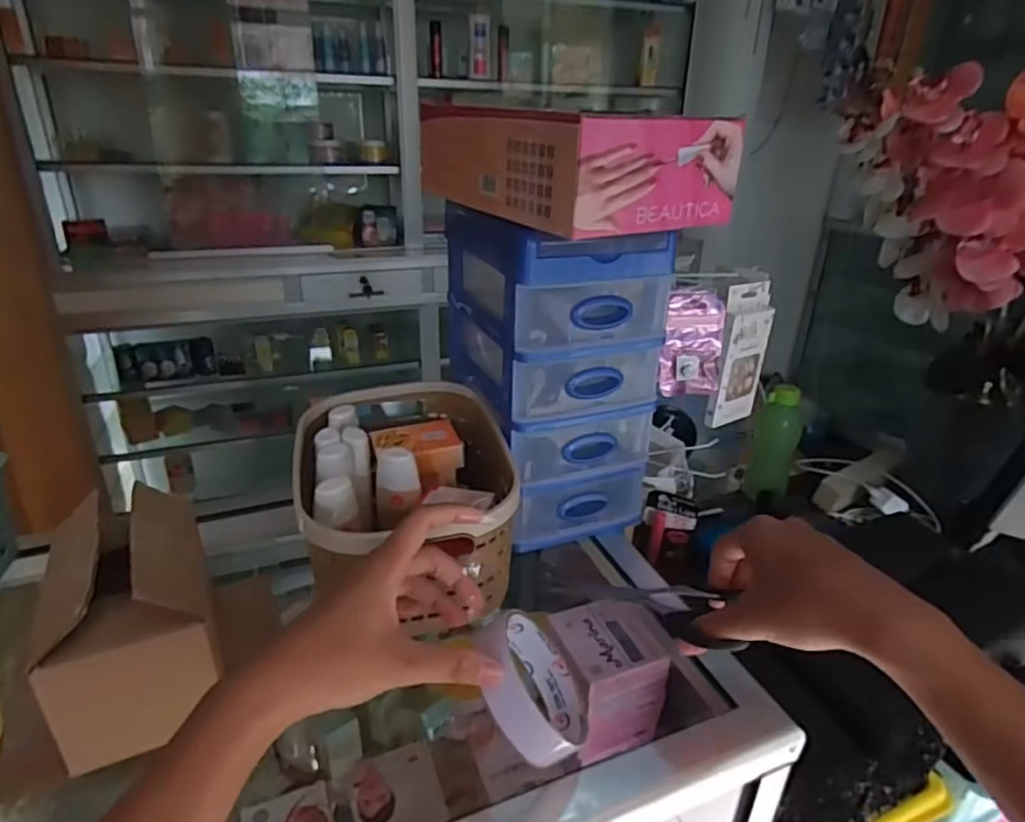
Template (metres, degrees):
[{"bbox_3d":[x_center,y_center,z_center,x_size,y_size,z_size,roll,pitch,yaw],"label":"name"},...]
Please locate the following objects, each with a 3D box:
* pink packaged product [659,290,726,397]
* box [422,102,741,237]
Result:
[{"bbox_3d":[0.171,-0.064,0.589,0.057,0.097,0.008,0,14,3],"label":"pink packaged product"},{"bbox_3d":[0.038,-0.176,0.445,0.128,0.063,0.193,-17,31,-34],"label":"box"}]

